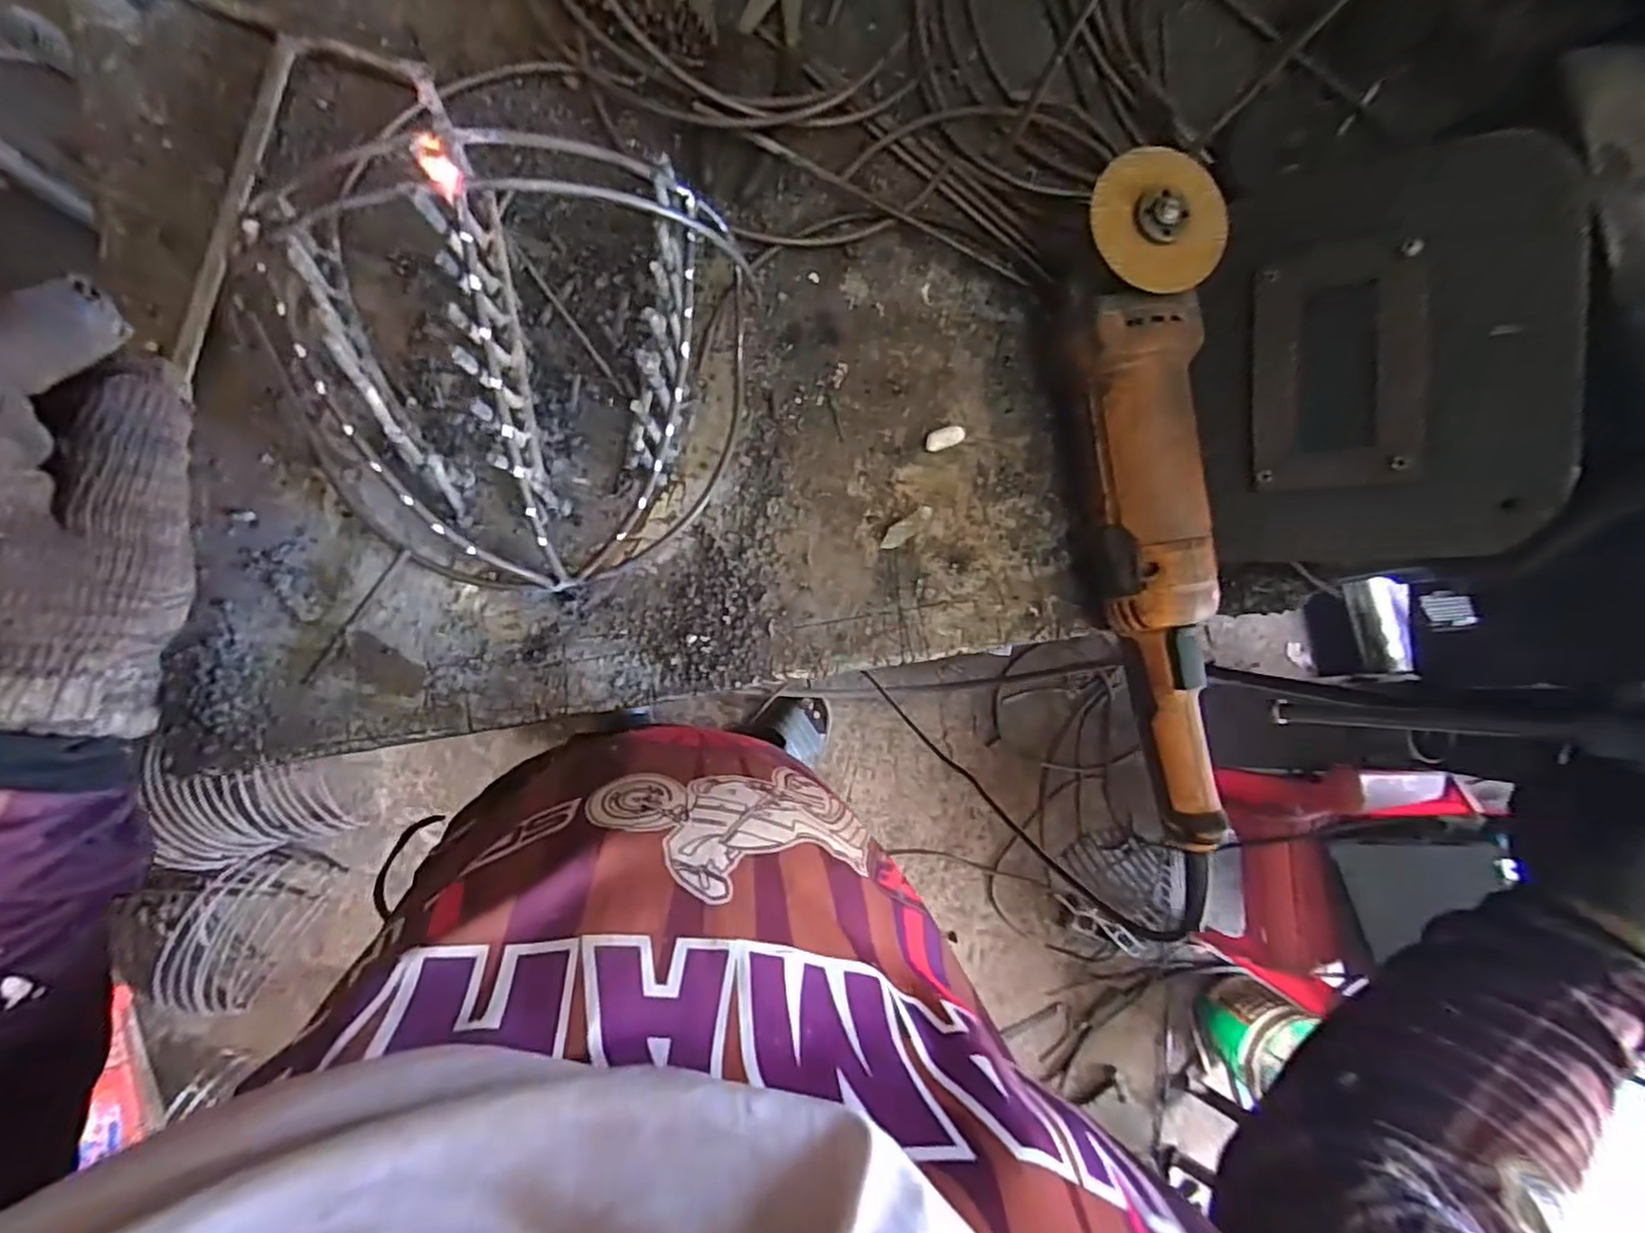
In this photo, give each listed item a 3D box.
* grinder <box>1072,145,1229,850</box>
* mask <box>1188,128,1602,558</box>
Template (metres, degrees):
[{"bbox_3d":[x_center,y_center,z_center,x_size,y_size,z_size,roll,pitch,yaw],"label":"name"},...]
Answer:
[{"bbox_3d":[0.182,-0.053,0.411,0.073,0.091,0.381,-4,90,-9],"label":"grinder"},{"bbox_3d":[0.313,-0.149,0.427,0.194,0.090,0.235,-1,91,33],"label":"mask"}]

